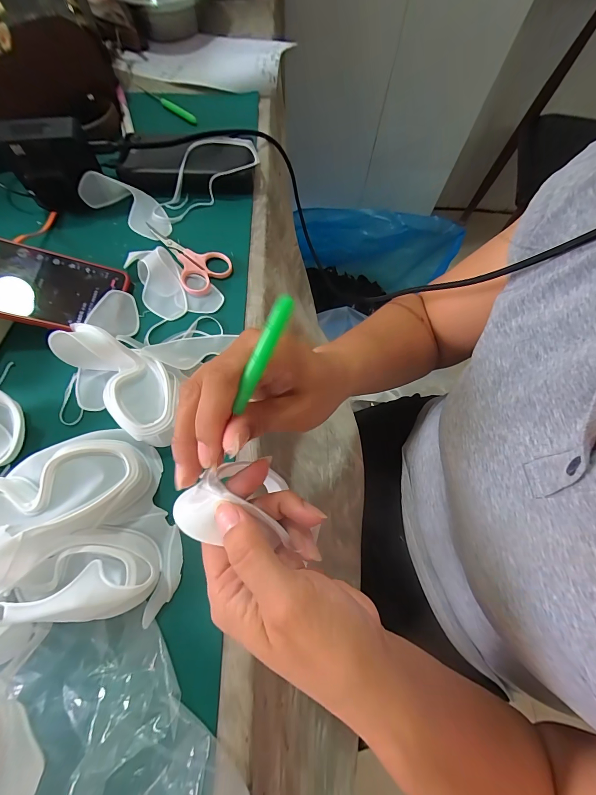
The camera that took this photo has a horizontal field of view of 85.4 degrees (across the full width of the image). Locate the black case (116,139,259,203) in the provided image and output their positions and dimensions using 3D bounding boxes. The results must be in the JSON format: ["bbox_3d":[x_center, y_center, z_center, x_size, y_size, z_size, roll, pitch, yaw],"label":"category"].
[{"bbox_3d":[-0.125,-0.261,0.366,0.149,0.034,0.053,-8,71,-5],"label":"black case"}]

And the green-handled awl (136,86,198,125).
[{"bbox_3d":[-0.174,-0.389,0.427,0.098,0.005,0.011,38,74,11],"label":"green-handled awl"}]

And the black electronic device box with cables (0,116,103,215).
[{"bbox_3d":[-0.251,-0.240,0.340,0.078,0.074,0.047,-13,71,-6],"label":"black electronic device box with cables"}]

